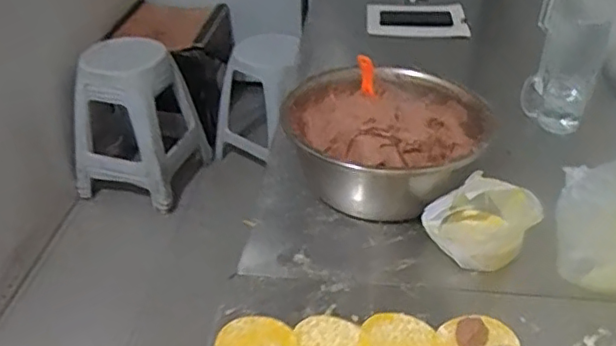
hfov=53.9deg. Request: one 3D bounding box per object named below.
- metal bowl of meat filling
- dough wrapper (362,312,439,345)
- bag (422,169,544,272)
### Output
[{"bbox_3d":[0.108,-0.042,0.886,0.283,0.131,0.252,4,36,6],"label":"metal bowl of meat filling"},{"bbox_3d":[0.102,0.187,0.668,0.077,0.005,0.082,-2,36,1],"label":"dough wrapper"},{"bbox_3d":[0.210,0.063,0.759,0.120,0.096,0.093,-2,36,-2],"label":"bag"}]

